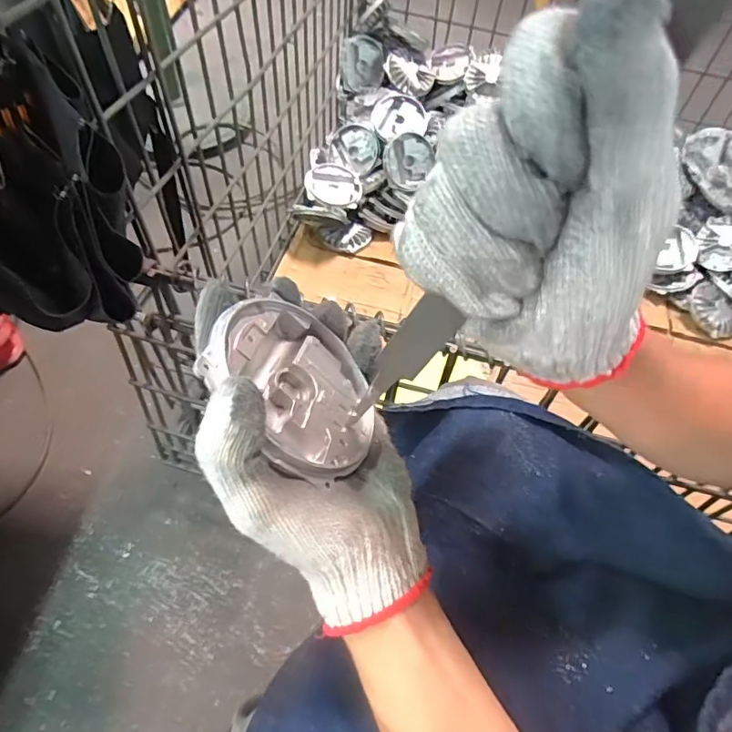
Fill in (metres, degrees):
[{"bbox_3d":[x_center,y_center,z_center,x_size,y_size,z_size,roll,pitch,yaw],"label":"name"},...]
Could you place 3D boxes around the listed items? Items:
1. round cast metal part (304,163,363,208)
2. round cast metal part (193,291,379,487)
[{"bbox_3d":[-0.064,-0.362,1.014,0.110,0.026,0.125,-1,56,-5],"label":"round cast metal part"},{"bbox_3d":[-0.041,0.014,0.290,0.101,0.022,0.101,32,38,-30],"label":"round cast metal part"}]

